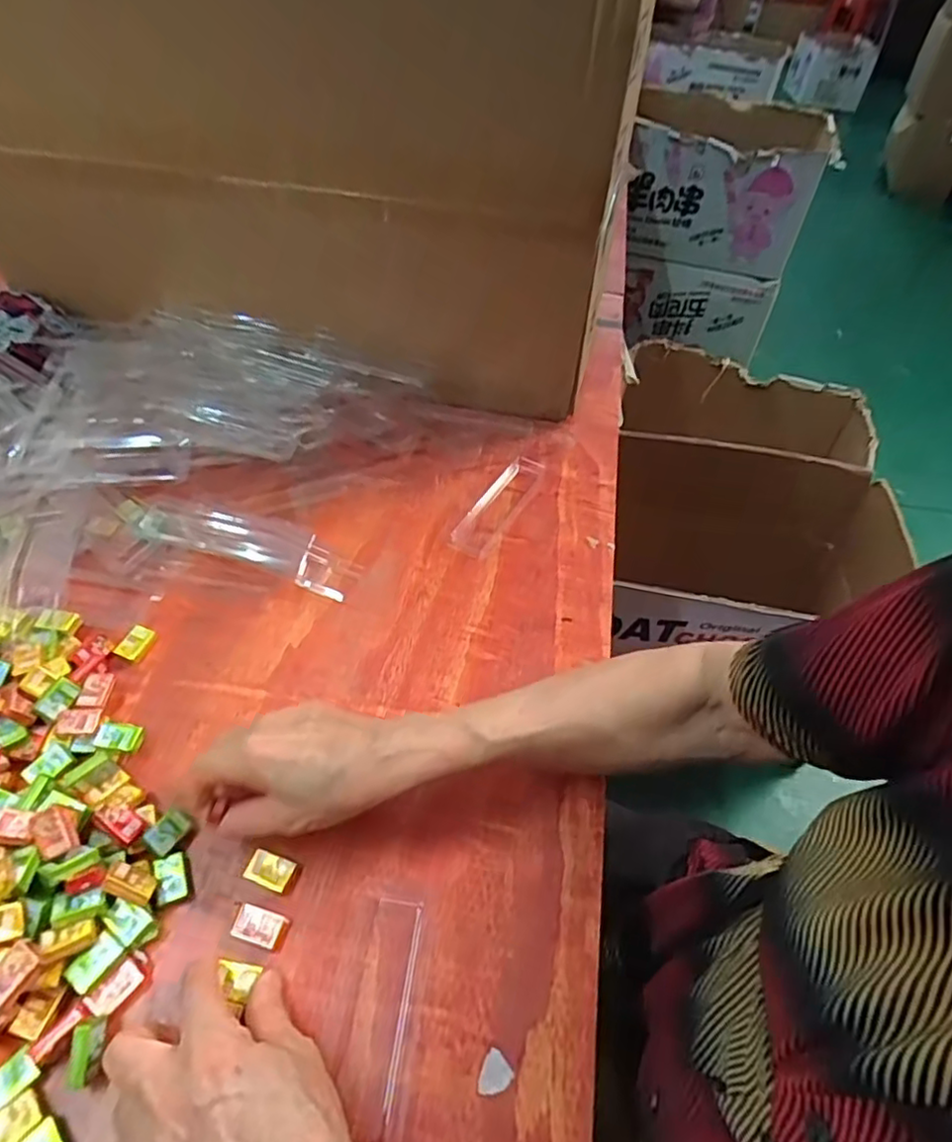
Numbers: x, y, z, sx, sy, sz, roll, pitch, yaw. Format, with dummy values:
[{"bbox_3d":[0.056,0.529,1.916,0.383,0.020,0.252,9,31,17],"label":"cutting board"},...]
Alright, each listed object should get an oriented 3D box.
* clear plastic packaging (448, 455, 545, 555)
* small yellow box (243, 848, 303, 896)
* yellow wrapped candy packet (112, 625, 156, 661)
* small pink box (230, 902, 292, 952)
[{"bbox_3d":[0.022,-0.062,0.579,0.037,0.009,0.138,24,52,16],"label":"clear plastic packaging"},{"bbox_3d":[-0.116,0.172,0.367,0.029,0.007,0.017,14,50,9],"label":"small yellow box"},{"bbox_3d":[-0.246,0.051,0.463,0.017,0.009,0.025,21,52,14],"label":"yellow wrapped candy packet"},{"bbox_3d":[-0.117,0.192,0.348,0.027,0.007,0.017,13,50,8],"label":"small pink box"}]

